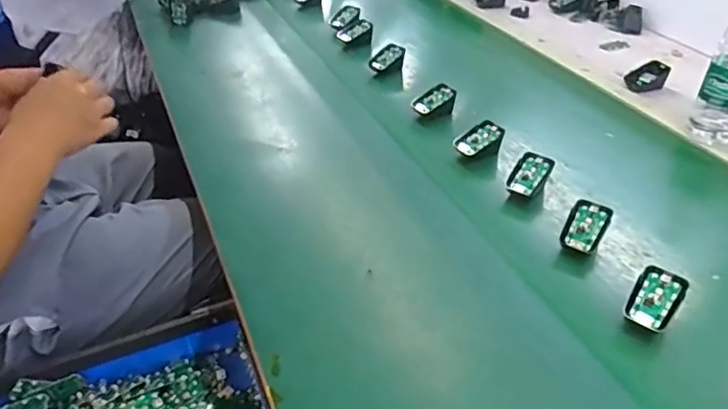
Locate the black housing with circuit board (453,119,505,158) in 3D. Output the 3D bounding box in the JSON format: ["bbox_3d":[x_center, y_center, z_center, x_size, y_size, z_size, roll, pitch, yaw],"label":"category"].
[{"bbox_3d":[0.166,-0.092,0.822,0.064,0.046,0.041,-13,41,-14],"label":"black housing with circuit board"}]

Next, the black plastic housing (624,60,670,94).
[{"bbox_3d":[0.486,-0.219,0.968,0.067,0.040,0.045,-10,41,-11],"label":"black plastic housing"}]

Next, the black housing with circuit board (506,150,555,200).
[{"bbox_3d":[0.218,-0.036,0.746,0.044,0.021,0.070,29,64,22],"label":"black housing with circuit board"}]

